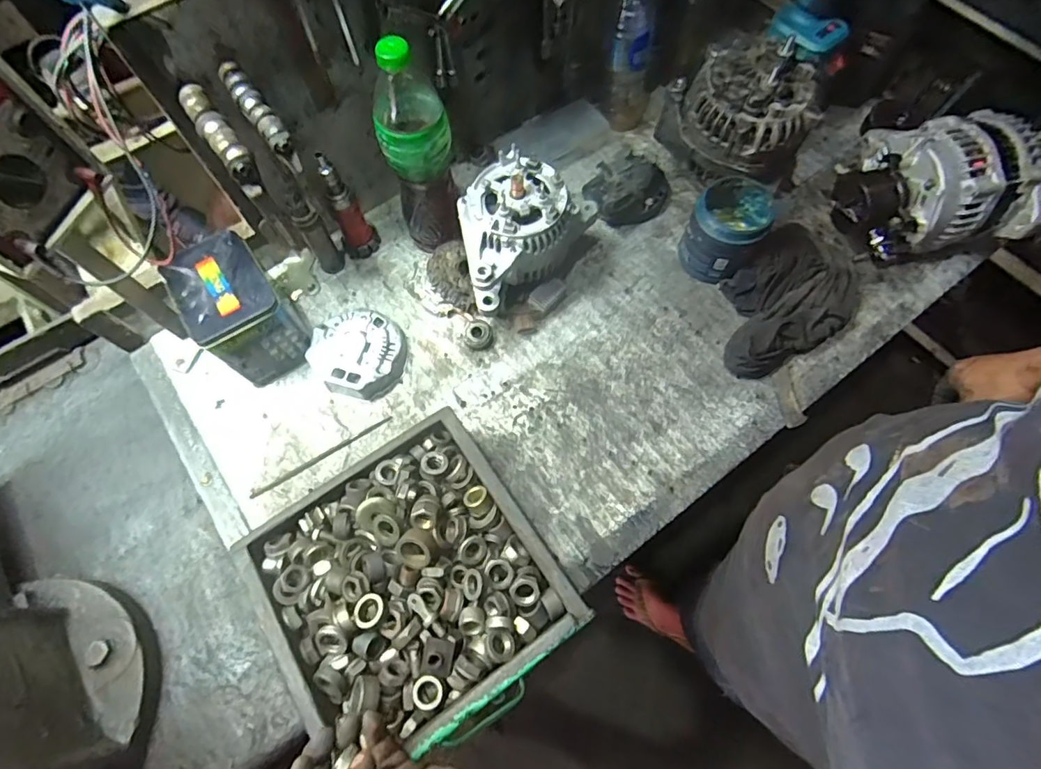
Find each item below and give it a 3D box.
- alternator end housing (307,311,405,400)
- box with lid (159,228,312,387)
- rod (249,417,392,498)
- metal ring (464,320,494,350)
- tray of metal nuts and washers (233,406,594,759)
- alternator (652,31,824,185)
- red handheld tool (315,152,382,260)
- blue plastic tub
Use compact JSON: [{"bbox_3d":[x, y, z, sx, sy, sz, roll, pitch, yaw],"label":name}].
[{"bbox_3d":[-0.200,-0.042,0.650,0.112,0.037,0.108,0,69,1],"label":"alternator end housing"},{"bbox_3d":[-0.328,-0.085,0.621,0.094,0.130,0.126,-31,71,-10],"label":"box with lid"},{"bbox_3d":[-0.237,0.085,0.620,0.180,0.004,0.008,-30,71,-10],"label":"rod"},{"bbox_3d":[-0.052,-0.064,0.662,0.033,0.020,0.038,20,70,9],"label":"metal ring"},{"bbox_3d":[-0.105,0.178,0.477,0.243,0.047,0.250,-34,72,-11],"label":"tray of metal nuts and washers"},{"bbox_3d":[0.274,-0.339,0.653,0.174,0.133,0.136,38,72,15],"label":"alternator"},{"bbox_3d":[-0.226,-0.229,0.667,0.050,0.152,0.056,-27,70,-9],"label":"red handheld tool"},{"bbox_3d":[0.260,-0.195,0.660,0.082,0.098,0.093,32,73,13],"label":"blue plastic tub"}]

